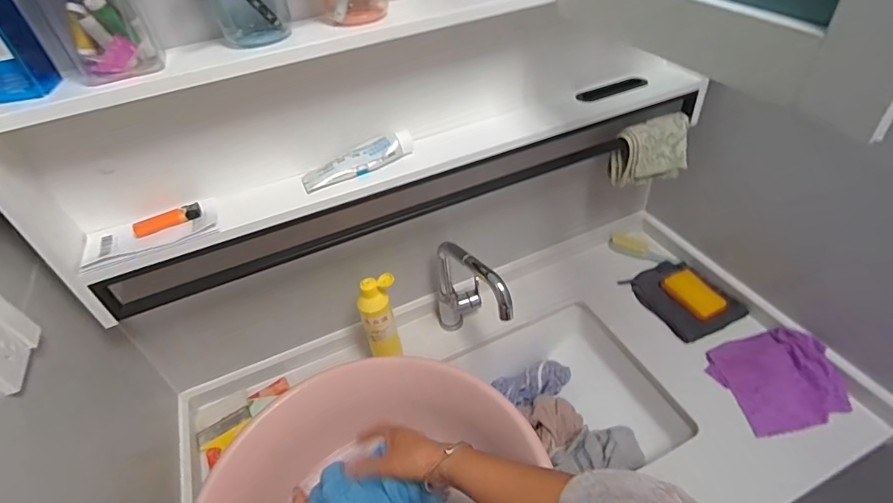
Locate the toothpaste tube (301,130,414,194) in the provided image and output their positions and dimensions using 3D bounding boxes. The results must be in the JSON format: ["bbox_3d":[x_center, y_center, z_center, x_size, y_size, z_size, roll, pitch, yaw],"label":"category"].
[{"bbox_3d":[-0.125,-0.129,0.677,0.164,0.039,0.037,-17,43,-12],"label":"toothpaste tube"}]

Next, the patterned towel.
[{"bbox_3d":[0.372,-0.176,0.849,0.136,0.098,0.073,-18,43,-12],"label":"patterned towel"}]

